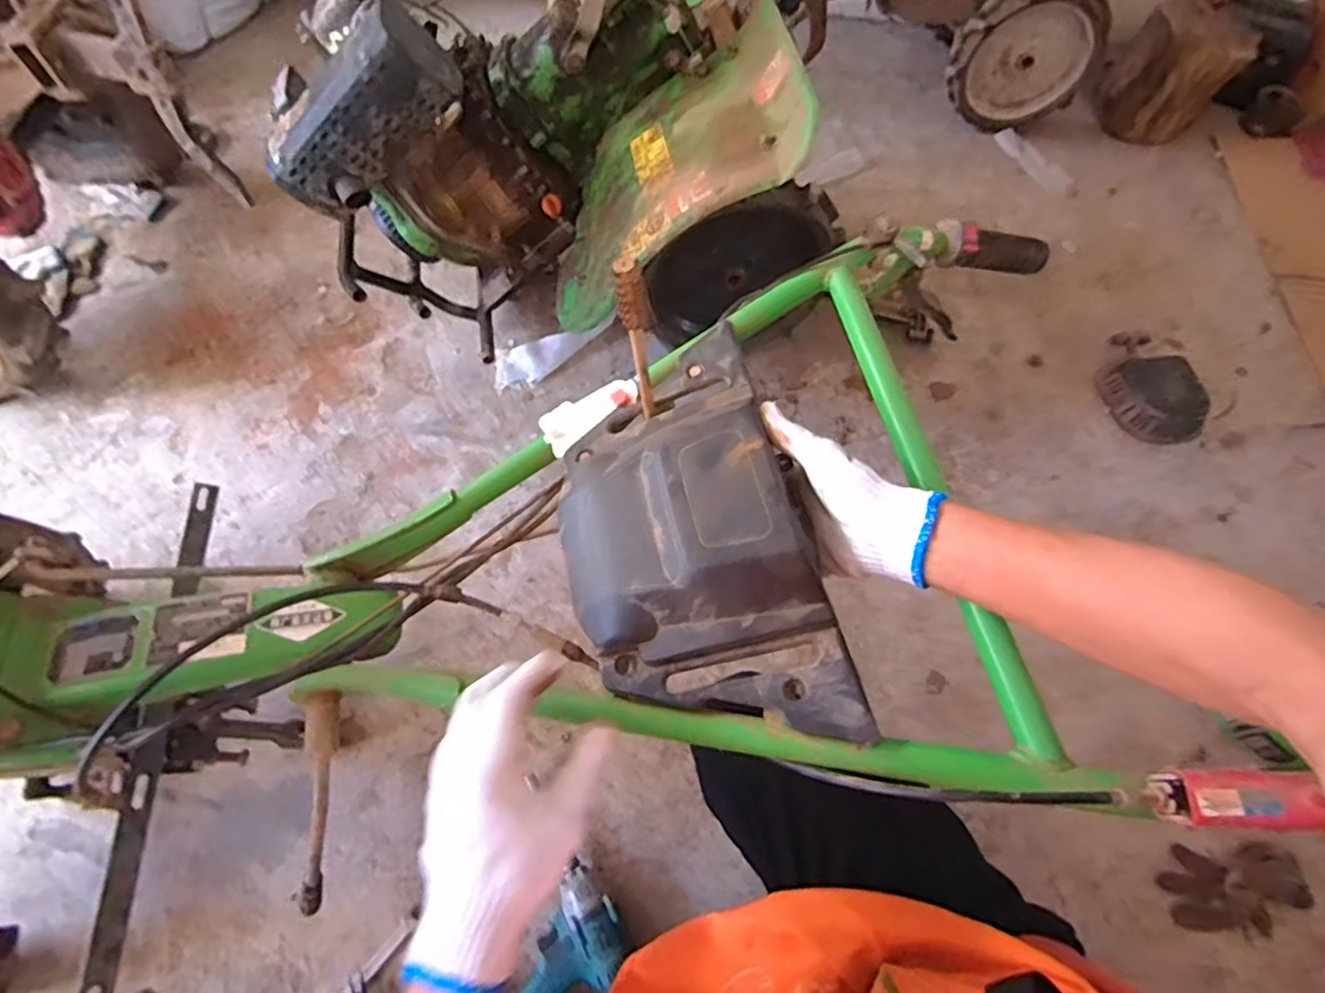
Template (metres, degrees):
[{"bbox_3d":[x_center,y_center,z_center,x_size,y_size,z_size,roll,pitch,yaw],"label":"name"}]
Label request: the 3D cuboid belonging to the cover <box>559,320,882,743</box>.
[{"bbox_3d":[0.020,0.037,0.537,0.181,0.096,0.328,-22,73,12],"label":"cover"}]

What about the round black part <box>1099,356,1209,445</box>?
[{"bbox_3d":[0.857,-0.170,1.185,0.156,0.055,0.156,1,62,-2],"label":"round black part"}]

